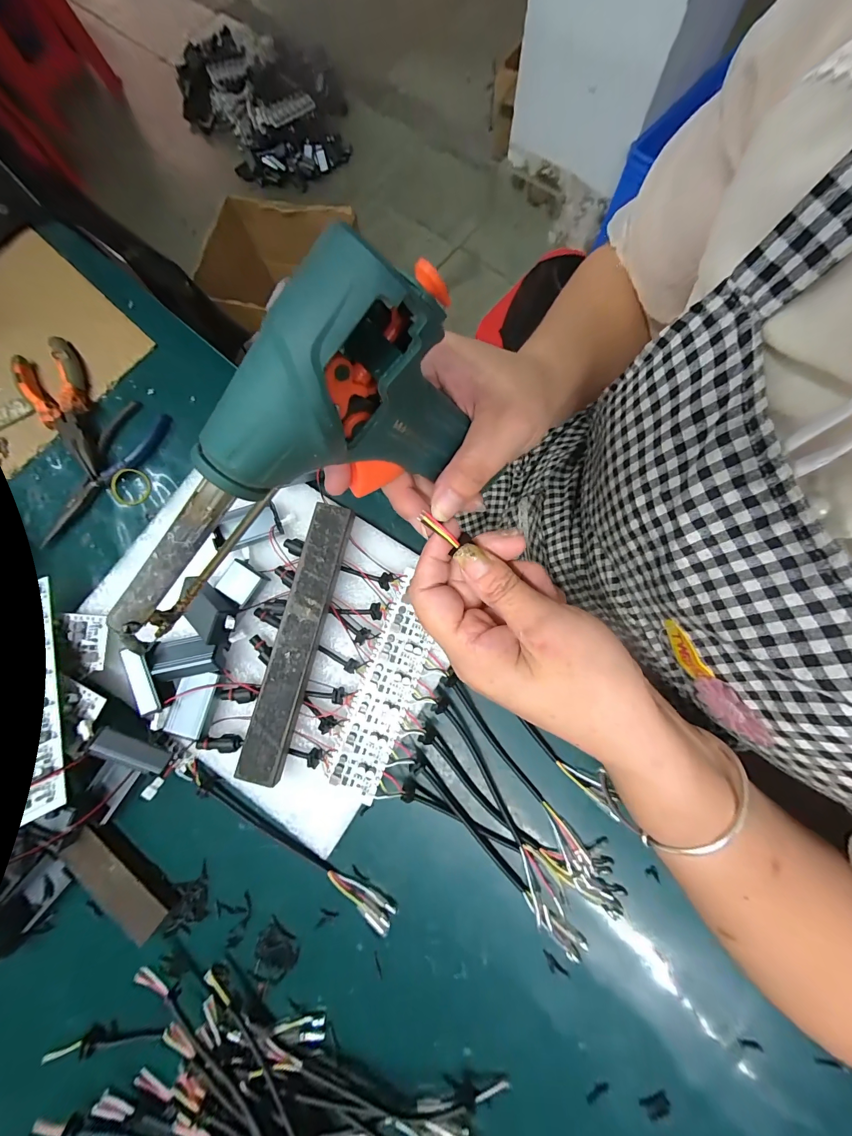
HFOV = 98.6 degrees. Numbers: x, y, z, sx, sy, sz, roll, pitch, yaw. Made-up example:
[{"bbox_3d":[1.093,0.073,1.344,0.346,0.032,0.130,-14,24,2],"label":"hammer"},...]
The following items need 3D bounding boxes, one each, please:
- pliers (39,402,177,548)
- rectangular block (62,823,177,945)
[{"bbox_3d":[-0.304,-0.090,0.339,0.050,0.010,0.153,34,83,9],"label":"pliers"},{"bbox_3d":[-0.230,0.233,0.276,0.088,0.016,0.032,39,83,9],"label":"rectangular block"}]

